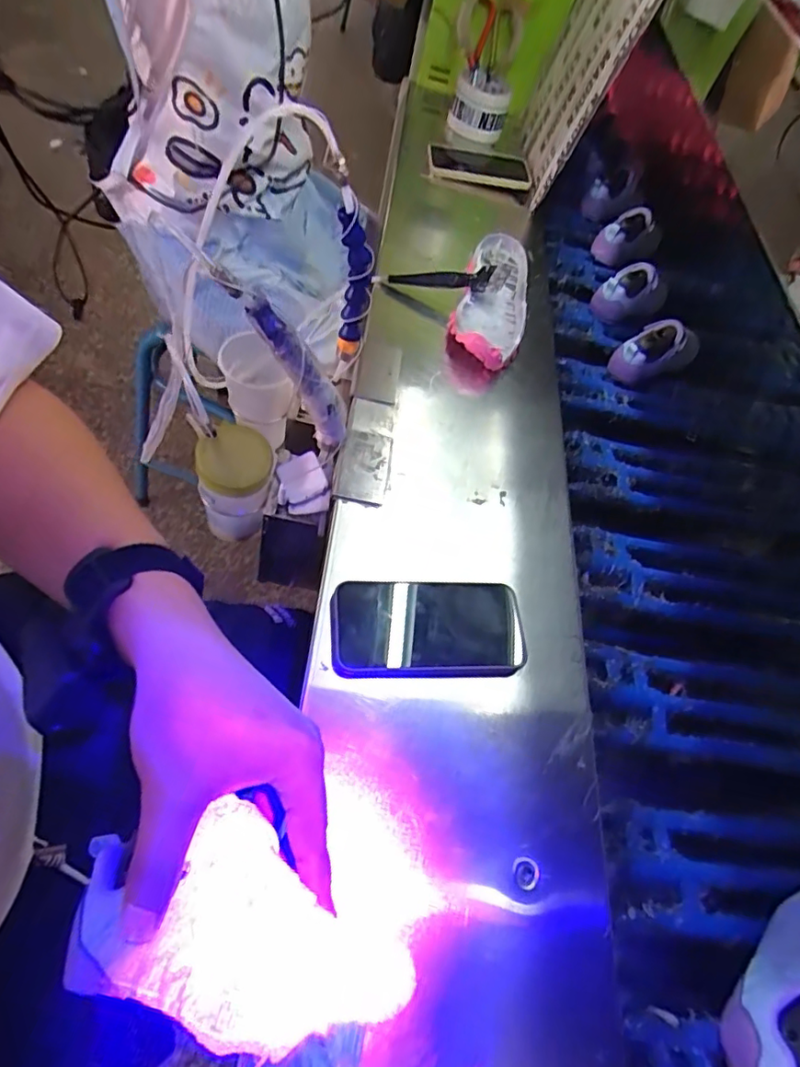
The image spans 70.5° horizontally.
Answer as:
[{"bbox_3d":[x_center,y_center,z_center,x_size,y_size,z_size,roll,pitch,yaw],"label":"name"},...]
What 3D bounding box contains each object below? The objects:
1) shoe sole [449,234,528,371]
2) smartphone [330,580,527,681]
[{"bbox_3d":[0.122,-0.308,0.728,0.088,0.061,0.263,15,60,6],"label":"shoe sole"},{"bbox_3d":[0.026,0.080,0.480,0.164,0.017,0.080,1,66,-12],"label":"smartphone"}]

